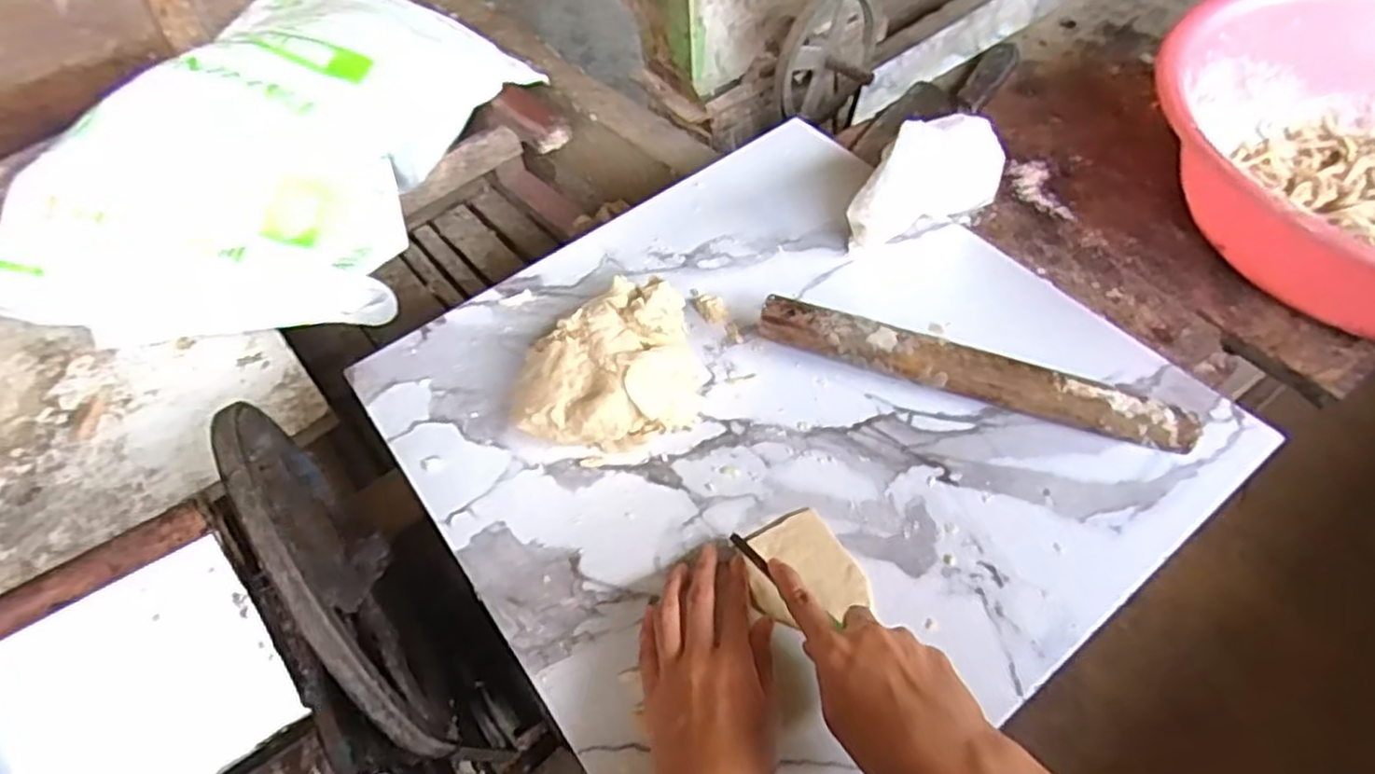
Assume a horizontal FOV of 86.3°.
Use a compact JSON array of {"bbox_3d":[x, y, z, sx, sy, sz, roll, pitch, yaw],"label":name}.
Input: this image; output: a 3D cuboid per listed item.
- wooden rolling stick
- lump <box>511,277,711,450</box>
[{"bbox_3d":[0.200,-0.008,0.533,0.301,0.034,0.025,16,56,13],"label":"wooden rolling stick"},{"bbox_3d":[-0.058,-0.015,0.532,0.131,0.072,0.106,-4,55,2],"label":"lump"}]

